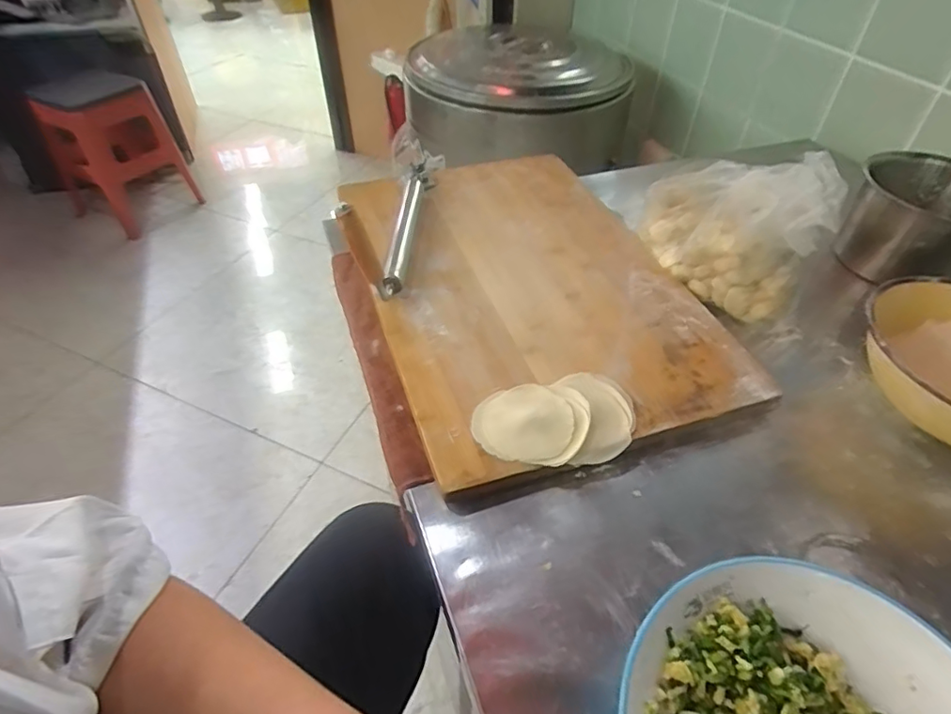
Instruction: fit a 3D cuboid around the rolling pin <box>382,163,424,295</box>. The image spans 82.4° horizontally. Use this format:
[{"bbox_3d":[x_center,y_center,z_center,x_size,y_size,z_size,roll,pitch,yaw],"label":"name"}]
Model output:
[{"bbox_3d":[-0.077,-0.149,0.613,0.017,0.024,0.227,2,45,1],"label":"rolling pin"}]

